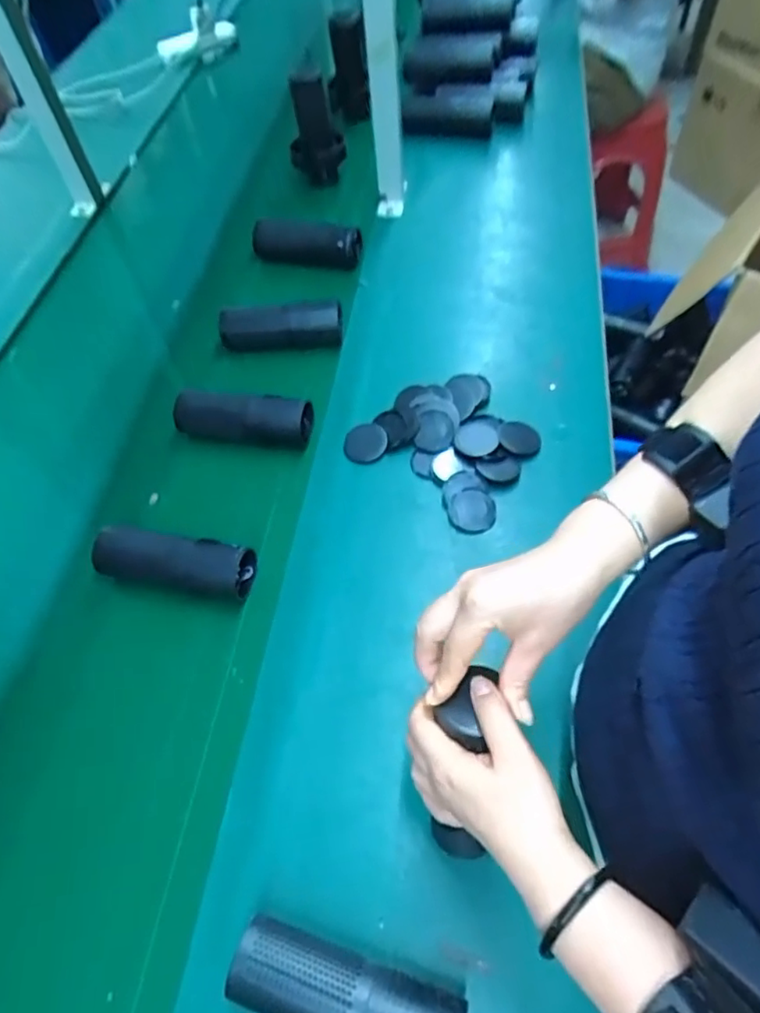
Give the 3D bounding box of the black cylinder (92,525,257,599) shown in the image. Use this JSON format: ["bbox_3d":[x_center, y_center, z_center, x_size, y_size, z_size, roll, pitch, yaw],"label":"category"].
[{"bbox_3d":[-0.209,0.055,0.631,0.154,0.050,0.048,5,57,7],"label":"black cylinder"}]

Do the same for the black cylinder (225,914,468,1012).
[{"bbox_3d":[-0.023,0.341,0.428,0.158,0.050,0.052,13,59,13],"label":"black cylinder"}]

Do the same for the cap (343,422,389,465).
[{"bbox_3d":[-0.017,-0.075,0.729,0.051,0.012,0.054,-2,57,3],"label":"cap"}]

